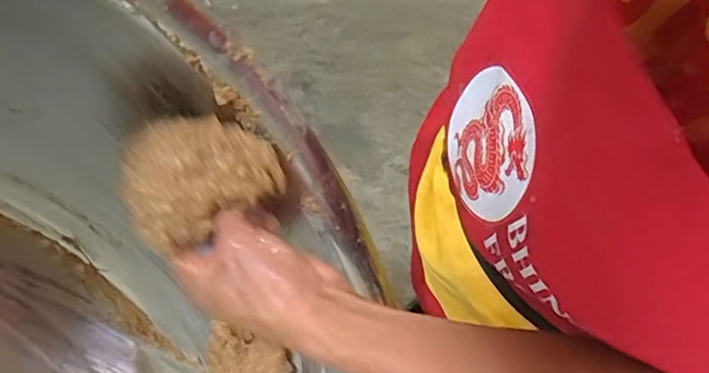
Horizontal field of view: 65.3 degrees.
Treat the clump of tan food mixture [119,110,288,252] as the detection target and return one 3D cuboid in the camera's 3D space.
[{"bbox_3d":[-0.097,-0.008,0.349,0.094,0.041,0.064,-22,68,-11],"label":"clump of tan food mixture"}]

